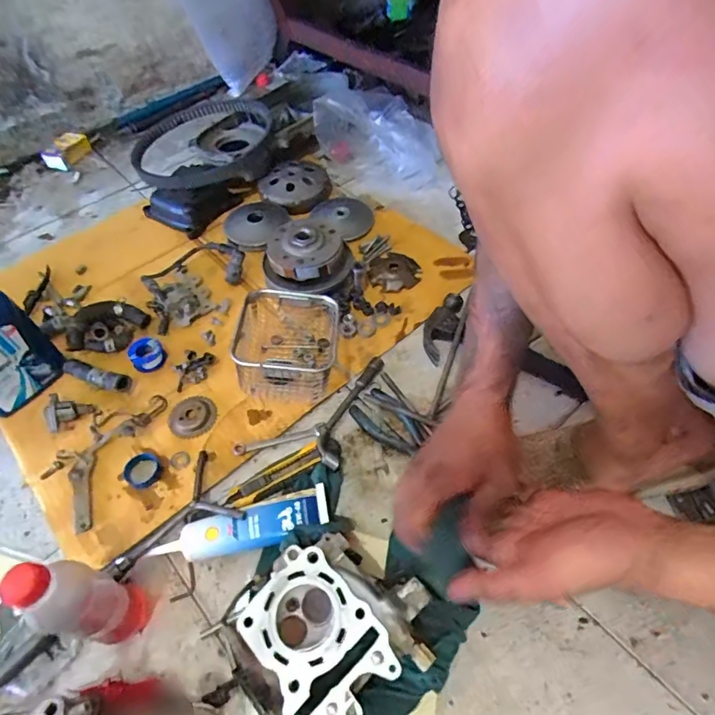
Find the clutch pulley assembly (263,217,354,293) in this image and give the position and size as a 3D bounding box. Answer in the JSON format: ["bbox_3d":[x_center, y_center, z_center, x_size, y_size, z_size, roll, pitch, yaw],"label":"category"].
[{"bbox_3d":[-0.080,-0.161,0.745,0.136,0.081,0.126,-1,55,2],"label":"clutch pulley assembly"}]

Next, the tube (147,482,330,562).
[{"bbox_3d":[-0.127,0.193,0.521,0.196,0.030,0.056,-14,56,-7],"label":"tube"}]

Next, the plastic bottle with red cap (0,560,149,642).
[{"bbox_3d":[-0.242,0.218,0.424,0.046,0.190,0.052,10,56,9],"label":"plastic bottle with red cap"}]

